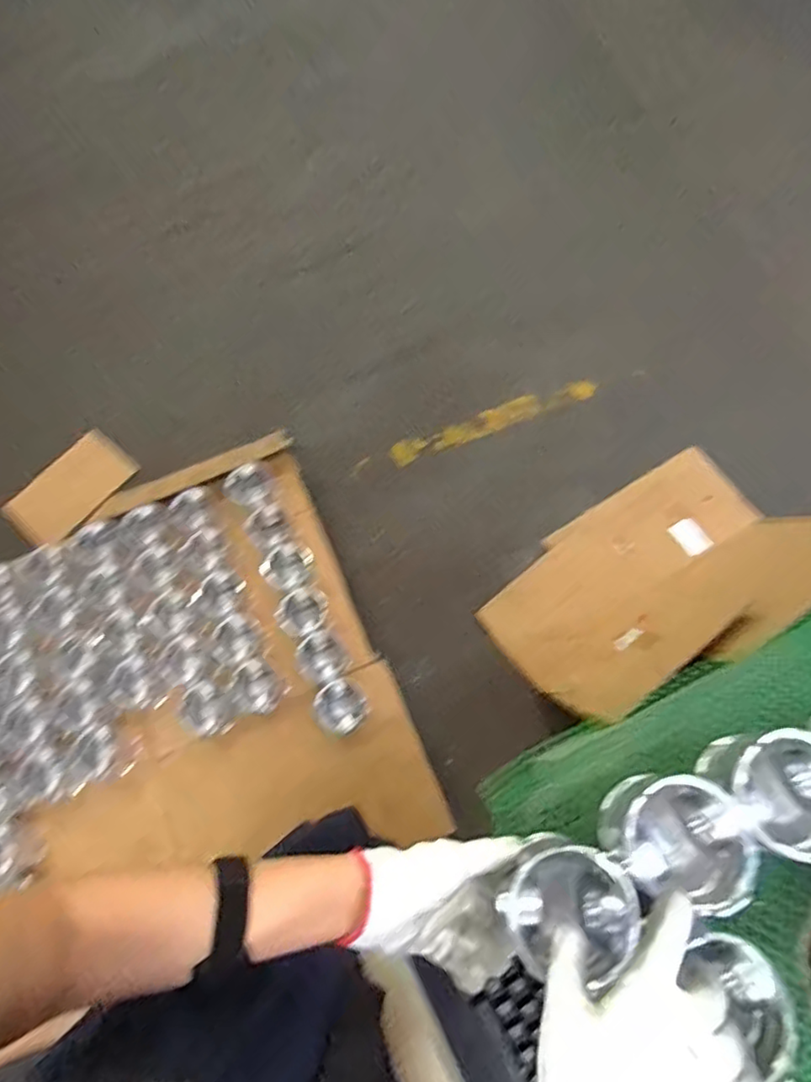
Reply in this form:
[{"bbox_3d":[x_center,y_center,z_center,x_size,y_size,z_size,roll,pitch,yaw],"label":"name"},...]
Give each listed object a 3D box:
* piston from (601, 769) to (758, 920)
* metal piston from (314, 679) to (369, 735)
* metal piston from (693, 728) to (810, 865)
[{"bbox_3d":[0.210,0.233,0.474,0.090,0.078,0.089,15,71,8],"label":"piston"},{"bbox_3d":[-0.122,0.320,1.162,0.086,0.068,0.094,-1,70,2],"label":"metal piston"},{"bbox_3d":[0.297,0.200,0.477,0.092,0.084,0.088,-1,70,2],"label":"metal piston"}]

